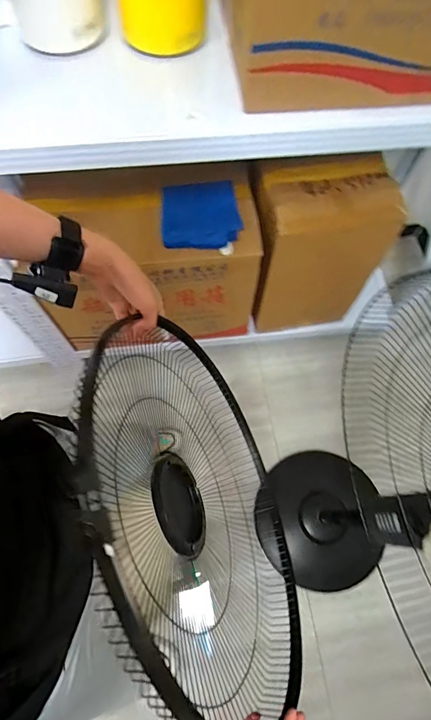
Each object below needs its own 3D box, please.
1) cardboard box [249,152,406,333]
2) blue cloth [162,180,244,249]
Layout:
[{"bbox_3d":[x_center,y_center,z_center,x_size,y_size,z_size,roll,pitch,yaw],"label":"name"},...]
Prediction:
[{"bbox_3d":[0.265,-0.286,1.159,0.330,0.528,0.199,-3,67,-3],"label":"cardboard box"},{"bbox_3d":[-0.036,-0.354,0.968,0.183,0.026,0.184,-3,67,-3],"label":"blue cloth"}]

